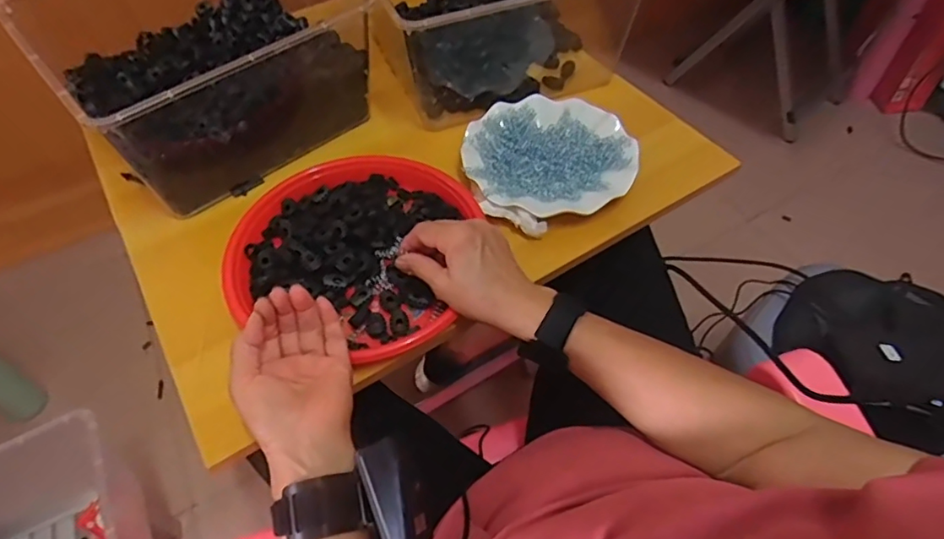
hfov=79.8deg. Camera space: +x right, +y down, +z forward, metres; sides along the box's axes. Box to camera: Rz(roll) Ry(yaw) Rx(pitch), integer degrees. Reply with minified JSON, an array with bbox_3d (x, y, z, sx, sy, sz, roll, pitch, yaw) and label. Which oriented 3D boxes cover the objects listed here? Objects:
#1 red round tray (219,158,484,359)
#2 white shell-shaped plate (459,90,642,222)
[{"bbox_3d":[-0.120,-0.023,0.544,0.217,0.030,0.225,-1,53,1],"label":"red round tray"},{"bbox_3d":[0.082,-0.123,0.604,0.176,0.018,0.175,-1,53,1],"label":"white shell-shaped plate"}]

